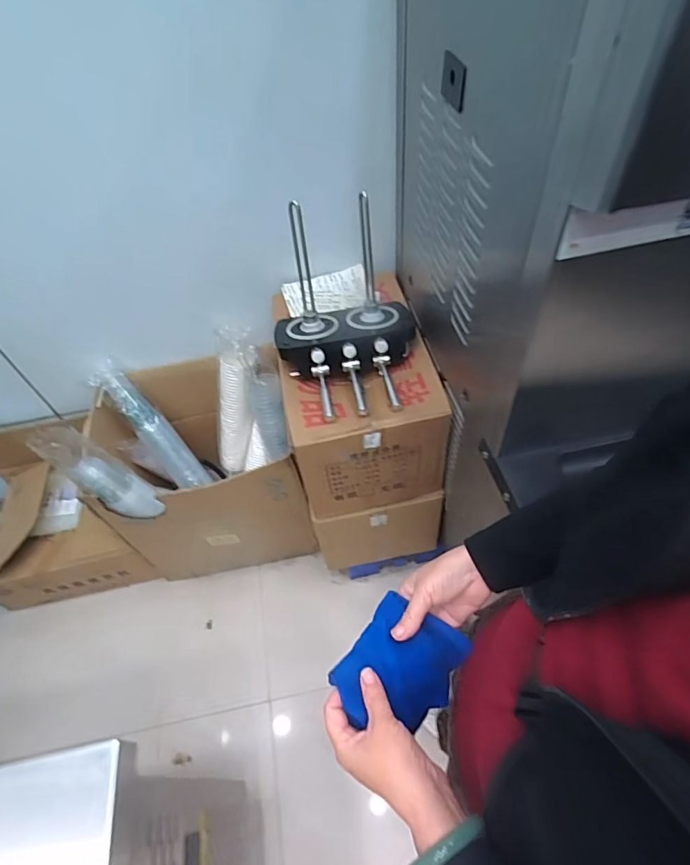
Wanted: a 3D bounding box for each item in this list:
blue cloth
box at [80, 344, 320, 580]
[{"bbox_3d":[0.054,0.231,0.456,0.099,0.062,0.117,24,58,22],"label":"blue cloth"},{"bbox_3d":[-0.362,0.090,1.243,0.461,0.503,0.390,-11,52,-3],"label":"box"}]

